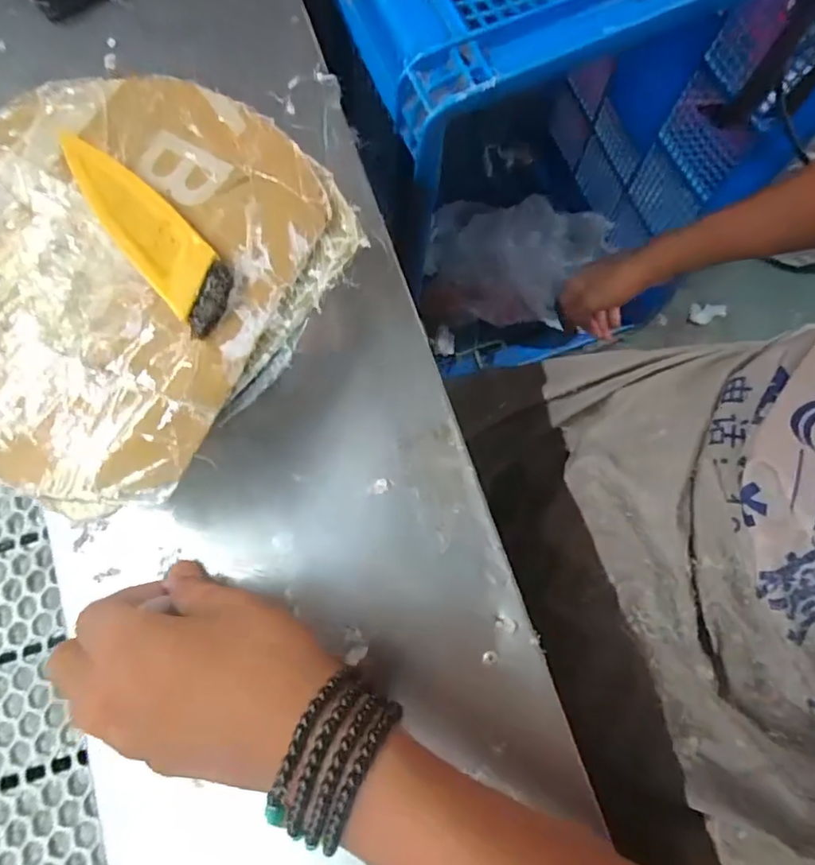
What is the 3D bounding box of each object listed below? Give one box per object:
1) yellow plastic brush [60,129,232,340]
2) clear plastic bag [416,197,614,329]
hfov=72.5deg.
[{"bbox_3d":[-0.131,-0.104,0.276,0.034,0.011,0.134,-40,78,-9],"label":"yellow plastic brush"},{"bbox_3d":[0.209,-0.339,1.109,0.334,0.093,0.250,10,78,2],"label":"clear plastic bag"}]

